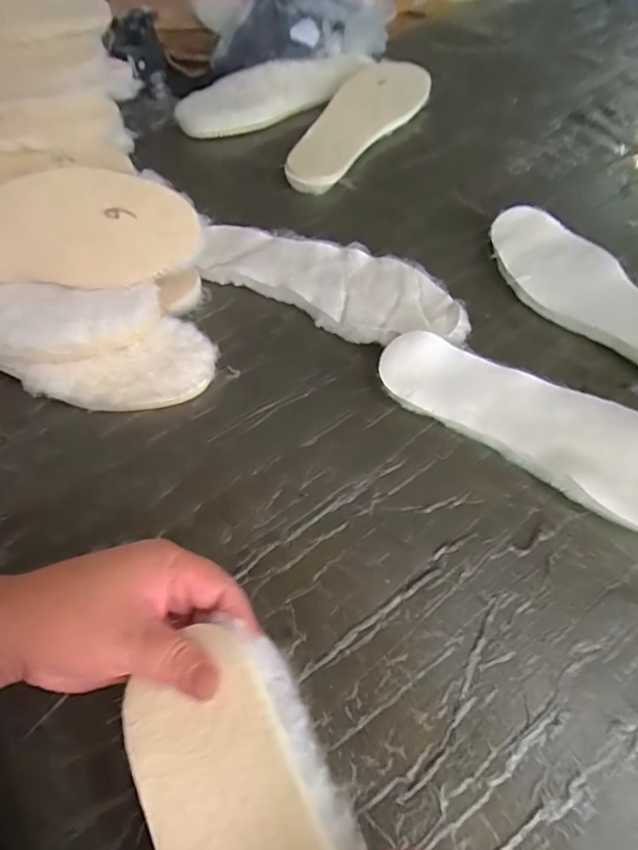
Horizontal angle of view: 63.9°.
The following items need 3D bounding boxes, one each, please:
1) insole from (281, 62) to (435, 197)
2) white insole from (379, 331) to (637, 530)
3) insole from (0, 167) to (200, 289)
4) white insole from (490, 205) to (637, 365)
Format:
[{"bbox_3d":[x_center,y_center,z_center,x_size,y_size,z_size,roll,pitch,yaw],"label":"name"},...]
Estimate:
[{"bbox_3d":[0.051,-0.384,0.642,0.090,0.025,0.286,23,61,18],"label":"insole"},{"bbox_3d":[0.173,0.000,0.391,0.273,0.037,0.097,24,61,18],"label":"white insole"},{"bbox_3d":[-0.248,-0.158,0.428,0.277,0.093,0.027,-6,36,-13],"label":"insole"},{"bbox_3d":[0.254,-0.104,0.455,0.084,0.027,0.272,-28,59,-15],"label":"white insole"}]

